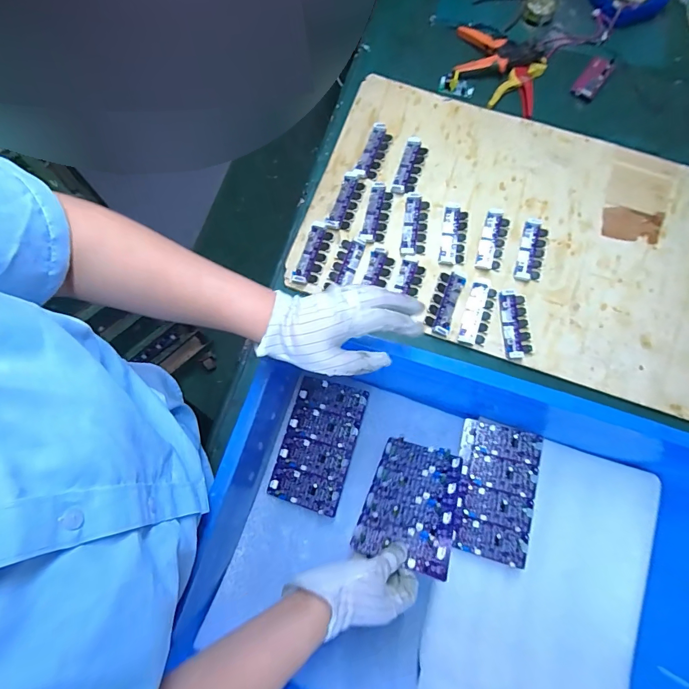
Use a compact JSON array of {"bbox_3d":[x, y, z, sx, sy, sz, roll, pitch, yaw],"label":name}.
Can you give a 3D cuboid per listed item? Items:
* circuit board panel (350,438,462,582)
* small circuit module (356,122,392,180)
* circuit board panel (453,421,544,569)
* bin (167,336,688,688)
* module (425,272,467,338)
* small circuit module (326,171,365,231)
[{"bbox_3d":[0.093,0.203,0.529,0.113,0.011,0.185,13,34,16],"label":"circuit board panel"},{"bbox_3d":[0.059,-0.377,0.773,0.040,0.013,0.119,20,75,4],"label":"small circuit module"},{"bbox_3d":[0.222,0.217,0.588,0.109,0.008,0.192,10,77,17],"label":"circuit board panel"},{"bbox_3d":[0.141,0.276,0.505,0.606,0.192,0.402,15,75,2],"label":"bin"},{"bbox_3d":[0.178,-0.073,0.701,0.044,0.010,0.118,20,75,4],"label":"module"},{"bbox_3d":[0.006,-0.274,0.746,0.042,0.007,0.134,18,75,3],"label":"small circuit module"}]

